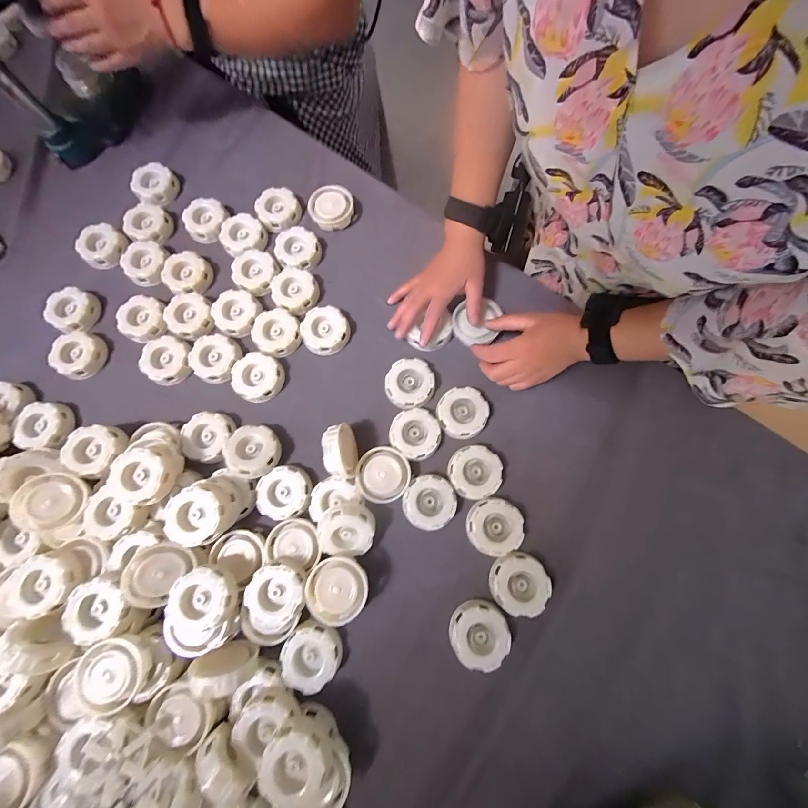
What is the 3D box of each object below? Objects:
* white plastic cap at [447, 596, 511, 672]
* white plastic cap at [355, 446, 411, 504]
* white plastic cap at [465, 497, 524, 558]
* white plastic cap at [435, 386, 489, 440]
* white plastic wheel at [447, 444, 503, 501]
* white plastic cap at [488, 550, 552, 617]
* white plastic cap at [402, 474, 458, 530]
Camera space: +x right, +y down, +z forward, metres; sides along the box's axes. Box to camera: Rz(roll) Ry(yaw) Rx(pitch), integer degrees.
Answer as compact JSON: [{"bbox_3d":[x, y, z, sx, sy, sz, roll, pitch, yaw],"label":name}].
[{"bbox_3d":[0.084,0.256,0.384,0.062,0.023,0.066,0,78,0],"label":"white plastic cap"},{"bbox_3d":[-0.025,0.087,0.422,0.063,0.015,0.065,0,78,0],"label":"white plastic cap"},{"bbox_3d":[0.108,0.145,0.409,0.063,0.023,0.062,0,78,0],"label":"white plastic cap"},{"bbox_3d":[0.074,0.011,0.438,0.062,0.021,0.066,0,78,0],"label":"white plastic cap"},{"bbox_3d":[0.087,0.083,0.424,0.062,0.022,0.063,0,78,0],"label":"white plastic wheel"},{"bbox_3d":[0.133,0.206,0.391,0.065,0.021,0.063,0,78,0],"label":"white plastic cap"},{"bbox_3d":[0.030,0.118,0.416,0.061,0.021,0.061,17,78,4],"label":"white plastic cap"}]

